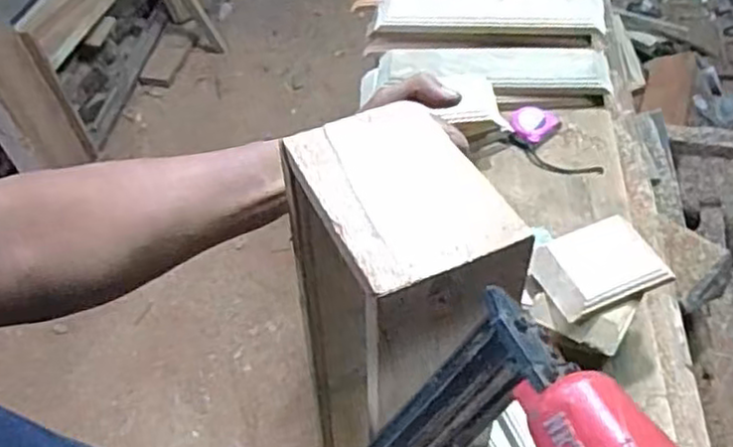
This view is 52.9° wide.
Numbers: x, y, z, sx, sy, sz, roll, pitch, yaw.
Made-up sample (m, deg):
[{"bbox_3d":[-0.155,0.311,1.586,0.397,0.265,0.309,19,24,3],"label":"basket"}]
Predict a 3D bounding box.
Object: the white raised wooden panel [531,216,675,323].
[{"bbox_3d":[0.266,0.048,0.861,0.135,0.019,0.108,-19,51,-13],"label":"white raised wooden panel"}]

